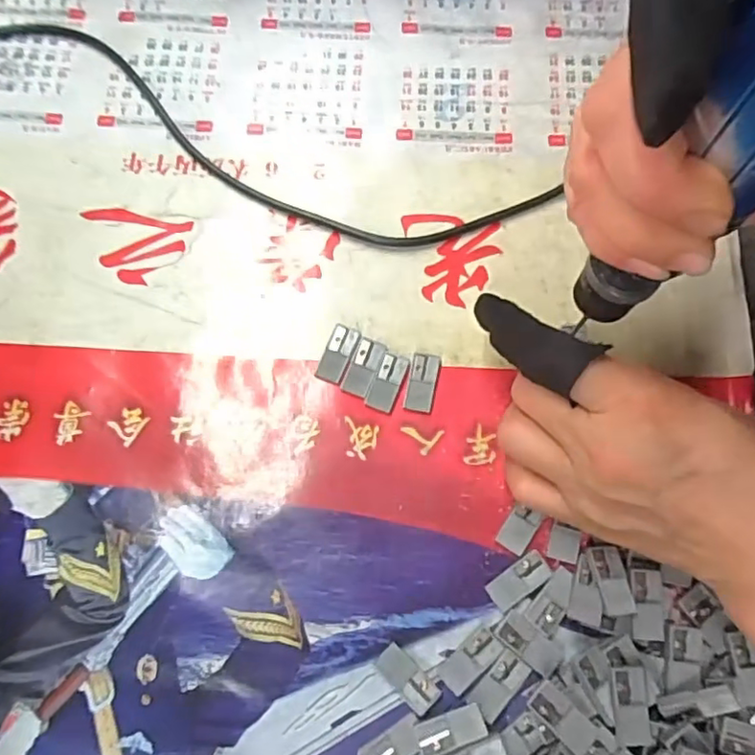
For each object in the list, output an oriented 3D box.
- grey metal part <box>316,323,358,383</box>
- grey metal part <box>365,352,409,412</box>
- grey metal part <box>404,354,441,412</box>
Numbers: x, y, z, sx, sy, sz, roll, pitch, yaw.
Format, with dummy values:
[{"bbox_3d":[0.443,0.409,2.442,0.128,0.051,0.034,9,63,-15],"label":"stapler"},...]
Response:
[{"bbox_3d":[-0.019,-0.012,0.297,0.014,0.004,0.028,20,75,6],"label":"grey metal part"},{"bbox_3d":[0.005,0.002,0.293,0.012,0.004,0.028,19,75,6],"label":"grey metal part"},{"bbox_3d":[0.021,0.002,0.293,0.013,0.004,0.028,11,74,4],"label":"grey metal part"}]

